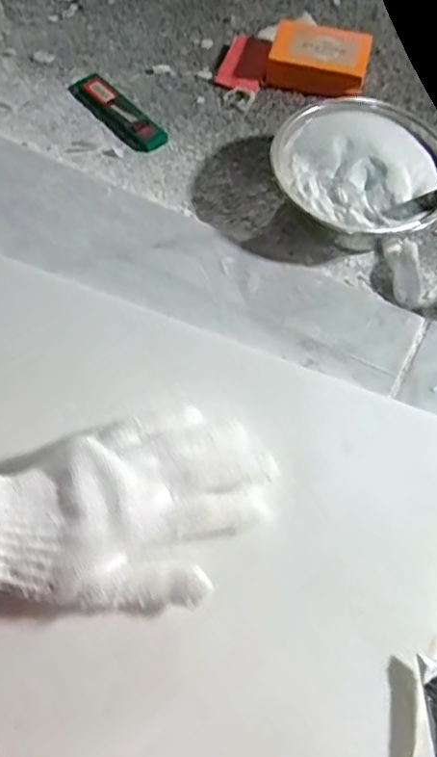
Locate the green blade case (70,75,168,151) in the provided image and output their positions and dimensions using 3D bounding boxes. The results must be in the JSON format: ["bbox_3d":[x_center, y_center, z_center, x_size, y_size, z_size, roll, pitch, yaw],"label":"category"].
[{"bbox_3d":[-0.094,-0.249,0.565,0.038,0.008,0.112,-36,68,-16],"label":"green blade case"}]

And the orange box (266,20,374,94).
[{"bbox_3d":[0.098,-0.310,0.583,0.092,0.033,0.055,8,64,5],"label":"orange box"}]

